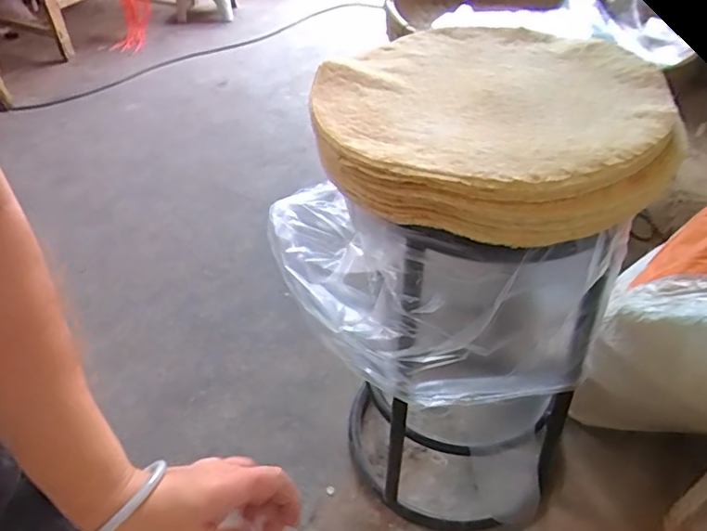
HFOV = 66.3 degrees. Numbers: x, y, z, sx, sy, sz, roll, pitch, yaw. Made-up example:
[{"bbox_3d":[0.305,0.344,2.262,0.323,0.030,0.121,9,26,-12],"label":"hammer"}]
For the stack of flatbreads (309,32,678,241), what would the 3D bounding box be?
[{"bbox_3d":[0.153,-0.160,0.590,0.343,0.074,0.371,21,47,23],"label":"stack of flatbreads"}]

